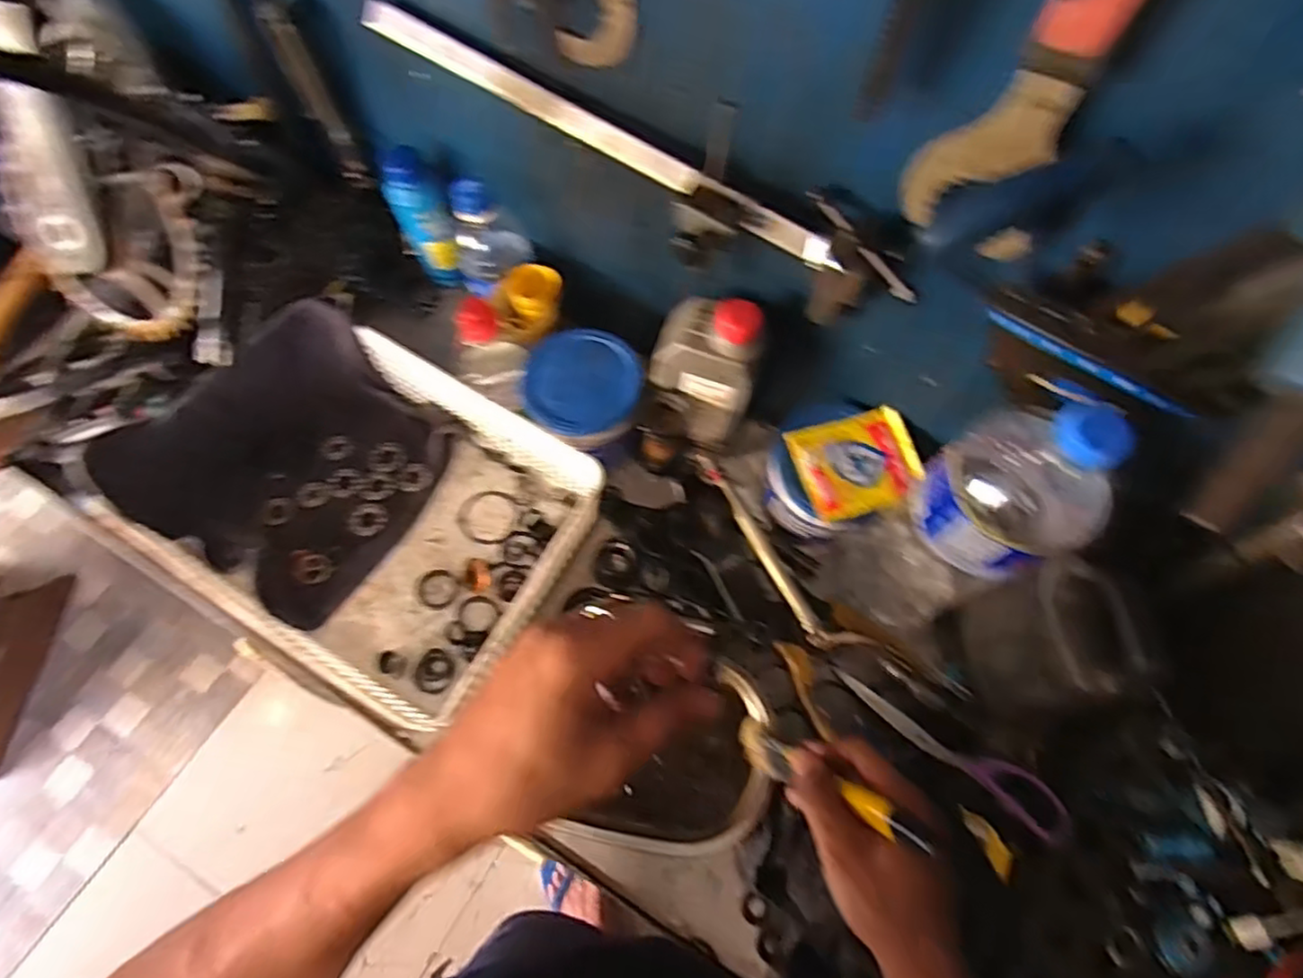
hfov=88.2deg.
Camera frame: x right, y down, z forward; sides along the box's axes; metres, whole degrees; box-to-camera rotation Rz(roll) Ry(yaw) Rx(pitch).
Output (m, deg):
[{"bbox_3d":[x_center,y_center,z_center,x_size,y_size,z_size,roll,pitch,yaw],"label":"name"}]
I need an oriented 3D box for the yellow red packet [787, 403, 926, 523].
[{"bbox_3d":[0.169,-0.023,0.555,0.096,0.011,0.084,-15,68,-9],"label":"yellow red packet"}]

